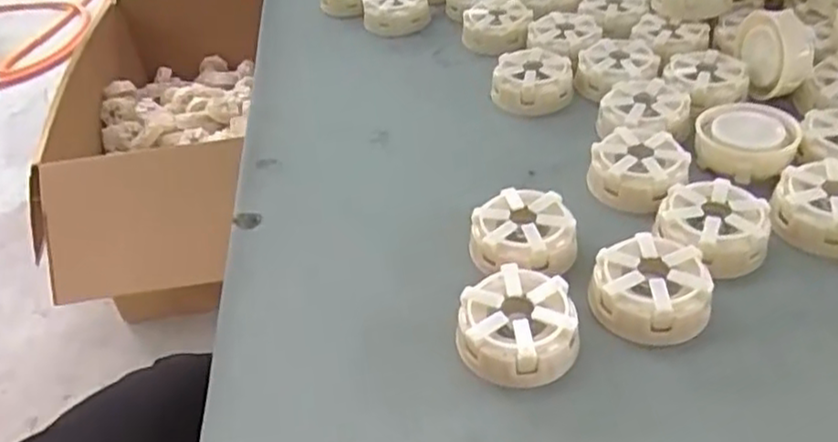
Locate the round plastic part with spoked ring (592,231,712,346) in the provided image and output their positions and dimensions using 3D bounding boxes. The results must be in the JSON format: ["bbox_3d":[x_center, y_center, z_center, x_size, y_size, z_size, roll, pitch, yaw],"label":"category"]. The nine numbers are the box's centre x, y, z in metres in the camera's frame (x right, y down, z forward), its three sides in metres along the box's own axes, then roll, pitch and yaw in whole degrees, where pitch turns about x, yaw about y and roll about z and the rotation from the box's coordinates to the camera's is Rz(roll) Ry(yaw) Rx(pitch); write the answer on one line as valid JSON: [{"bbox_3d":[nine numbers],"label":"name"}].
[{"bbox_3d":[0.126,0.038,0.392,0.060,0.029,0.056,-4,41,4],"label":"round plastic part with spoked ring"}]

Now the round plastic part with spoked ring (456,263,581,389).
[{"bbox_3d":[0.050,0.056,0.378,0.060,0.033,0.056,-4,41,4],"label":"round plastic part with spoked ring"}]

